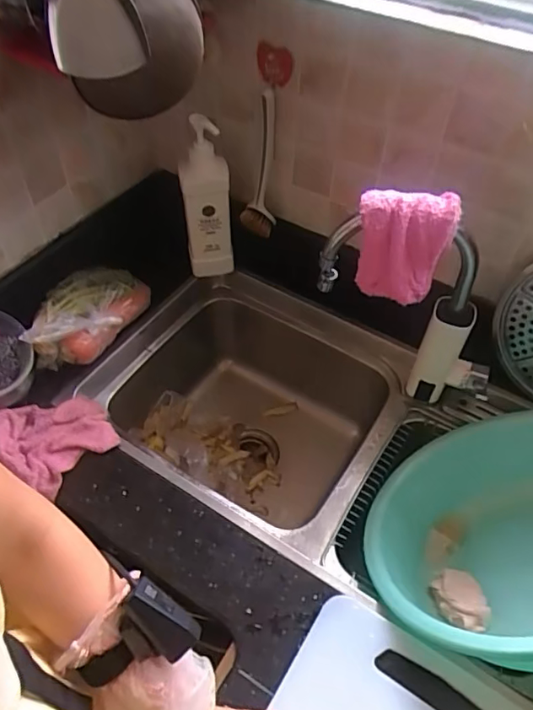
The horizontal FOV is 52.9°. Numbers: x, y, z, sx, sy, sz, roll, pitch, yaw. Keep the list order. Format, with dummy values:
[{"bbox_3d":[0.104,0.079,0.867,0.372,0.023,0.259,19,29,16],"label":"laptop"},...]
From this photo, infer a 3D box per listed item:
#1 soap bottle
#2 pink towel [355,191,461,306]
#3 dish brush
[{"bbox_3d":[-0.100,-0.253,0.899,0.078,0.280,0.049,-1,51,-3],"label":"soap bottle"},{"bbox_3d":[0.160,-0.128,0.640,0.104,0.122,0.052,10,51,6],"label":"pink towel"},{"bbox_3d":[-0.013,-0.300,0.863,0.055,0.222,0.066,0,51,-2],"label":"dish brush"}]

